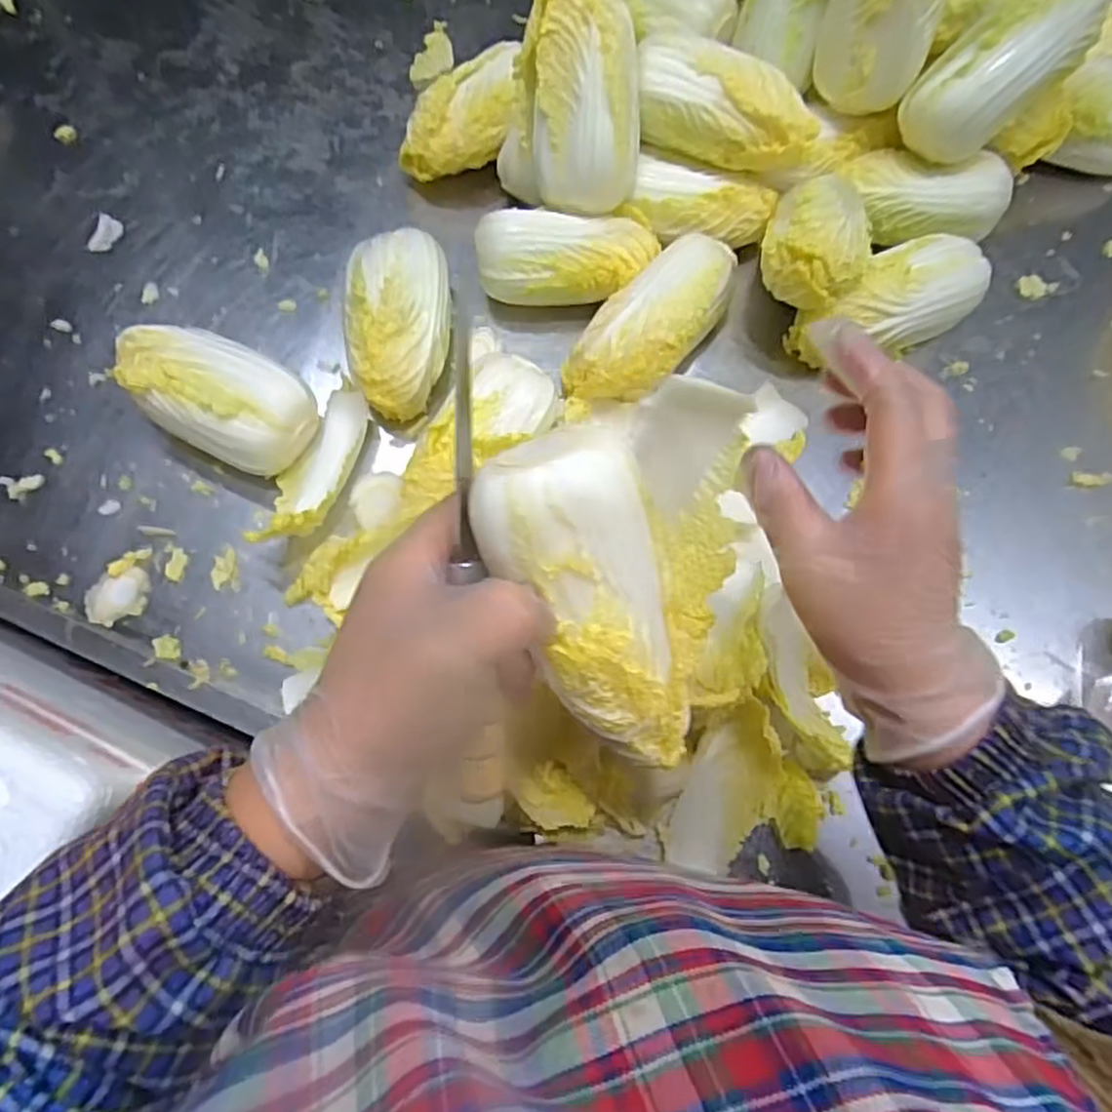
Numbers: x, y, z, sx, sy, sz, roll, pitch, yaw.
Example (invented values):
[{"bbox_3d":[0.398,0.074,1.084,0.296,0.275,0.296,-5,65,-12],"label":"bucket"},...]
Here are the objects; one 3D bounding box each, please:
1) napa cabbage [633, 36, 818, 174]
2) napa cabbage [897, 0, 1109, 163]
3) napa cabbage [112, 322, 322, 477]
[{"bbox_3d":[0.124,-0.327,0.534,0.134,0.062,0.060,14,73,4],"label":"napa cabbage"},{"bbox_3d":[0.316,-0.354,0.514,0.146,0.063,0.075,-36,76,15],"label":"napa cabbage"},{"bbox_3d":[-0.241,-0.112,0.521,0.138,0.068,0.078,29,75,8],"label":"napa cabbage"}]

